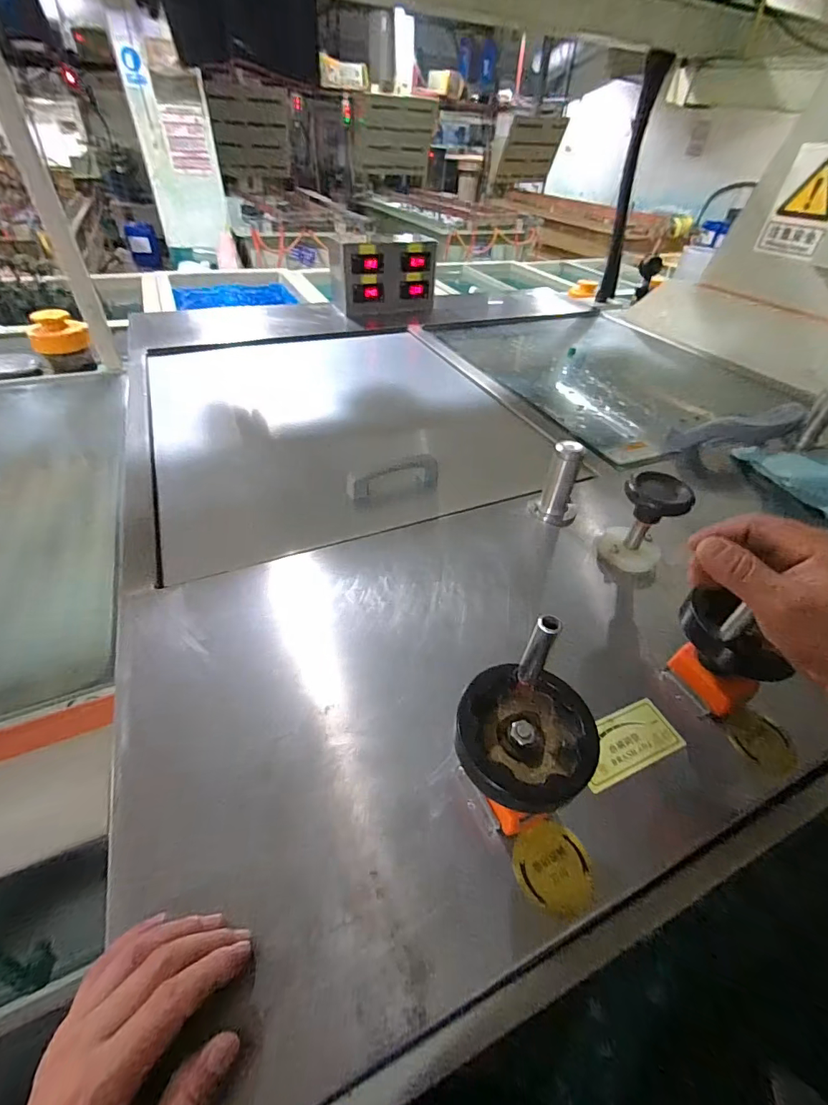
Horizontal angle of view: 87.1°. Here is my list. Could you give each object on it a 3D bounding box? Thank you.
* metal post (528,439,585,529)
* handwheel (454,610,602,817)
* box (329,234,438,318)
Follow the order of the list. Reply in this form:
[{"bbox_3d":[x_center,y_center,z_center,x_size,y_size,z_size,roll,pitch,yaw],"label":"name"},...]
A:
[{"bbox_3d":[0.206,-0.093,0.609,0.057,0.112,0.051,-20,49,-23],"label":"metal post"},{"bbox_3d":[0.080,0.105,0.290,0.091,0.085,0.093,2,44,-2],"label":"handwheel"},{"bbox_3d":[-0.102,-0.854,1.332,0.307,0.191,0.146,-17,47,-21],"label":"box"}]

